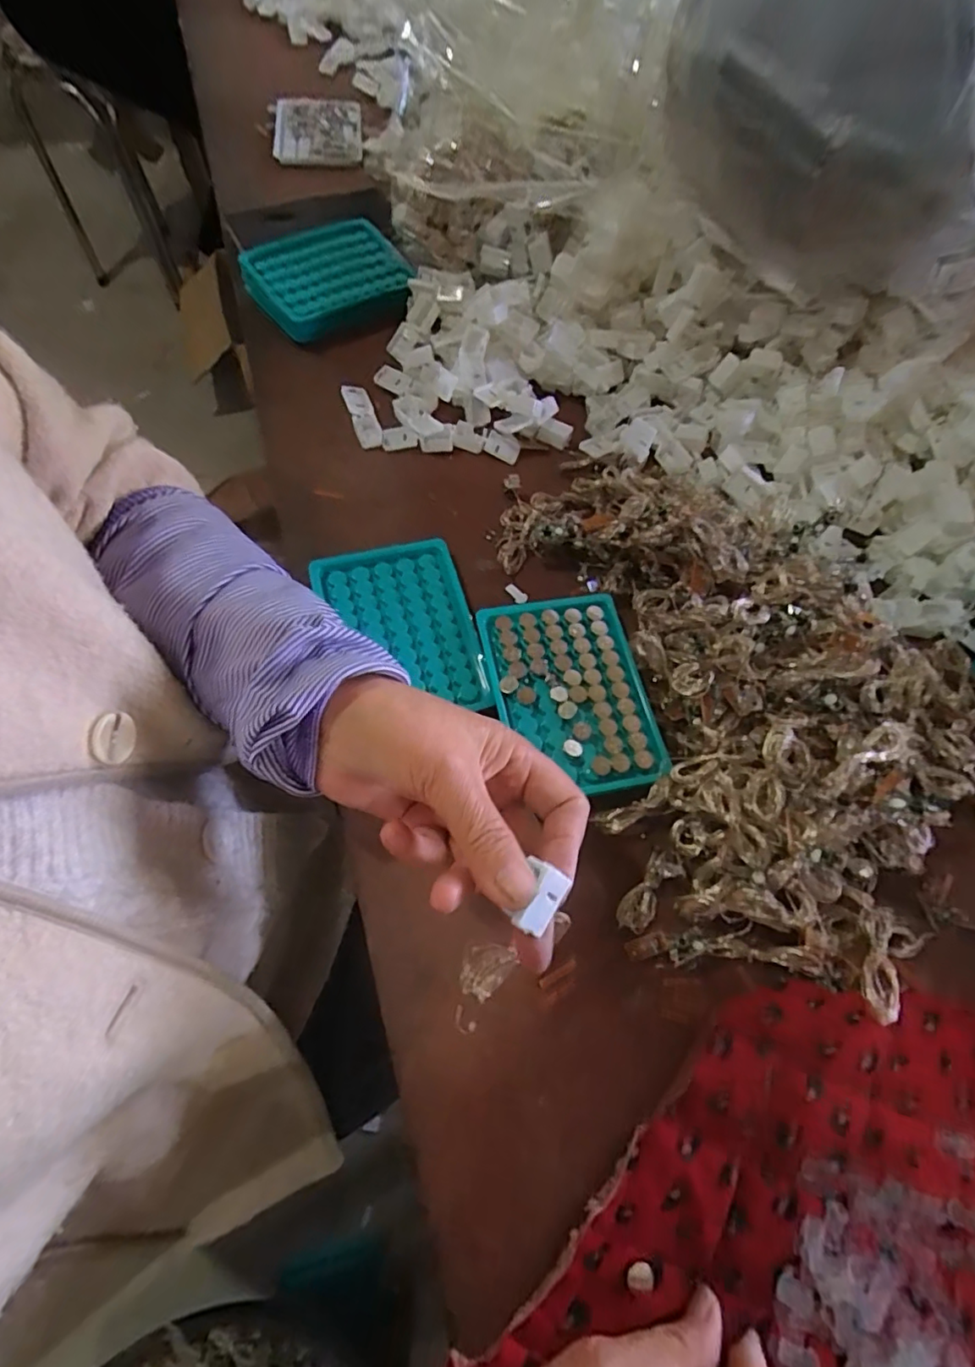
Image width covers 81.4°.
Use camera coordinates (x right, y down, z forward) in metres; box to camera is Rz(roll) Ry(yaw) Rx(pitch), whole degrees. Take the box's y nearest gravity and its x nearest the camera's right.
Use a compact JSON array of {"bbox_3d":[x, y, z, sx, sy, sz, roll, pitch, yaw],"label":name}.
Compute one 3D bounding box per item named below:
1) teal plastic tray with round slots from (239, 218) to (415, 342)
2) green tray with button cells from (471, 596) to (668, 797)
[{"bbox_3d":[-0.146,-0.370,0.514,0.130,0.028,0.107,-30,69,-16],"label":"teal plastic tray with round slots"},{"bbox_3d":[0.052,0.005,0.359,0.092,0.013,0.131,-11,65,-7],"label":"green tray with button cells"}]

